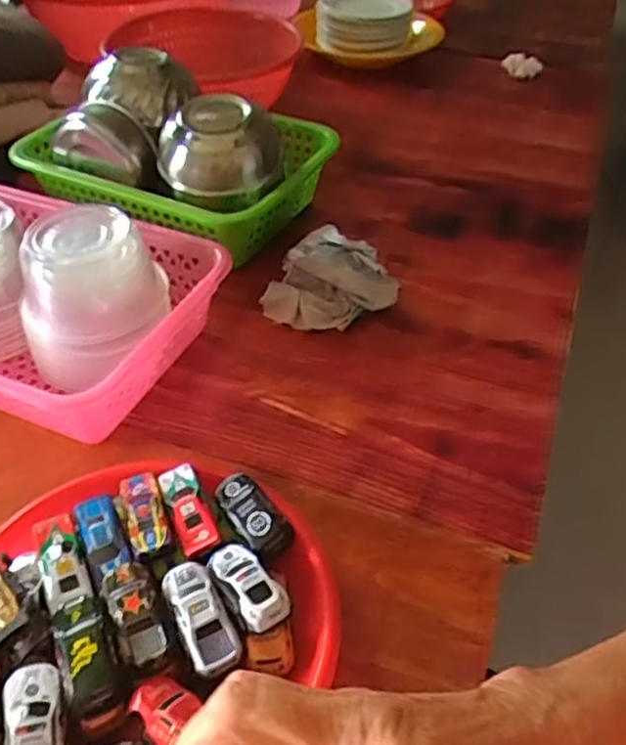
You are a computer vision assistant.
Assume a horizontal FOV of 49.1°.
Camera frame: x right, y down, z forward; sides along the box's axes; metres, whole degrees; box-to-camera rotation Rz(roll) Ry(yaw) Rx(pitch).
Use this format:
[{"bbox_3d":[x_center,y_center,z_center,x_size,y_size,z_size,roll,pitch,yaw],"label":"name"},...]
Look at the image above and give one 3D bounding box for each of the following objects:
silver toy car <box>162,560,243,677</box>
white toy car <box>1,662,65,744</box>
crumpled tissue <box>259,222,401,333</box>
[{"bbox_3d":[-0.064,0.136,0.386,0.028,0.013,0.064,-22,48,-21],"label":"silver toy car"},{"bbox_3d":[-0.141,0.180,0.345,0.028,0.015,0.064,-14,46,-14],"label":"white toy car"},{"bbox_3d":[0.018,-0.083,0.629,0.114,0.052,0.088,13,46,13],"label":"crumpled tissue"}]

